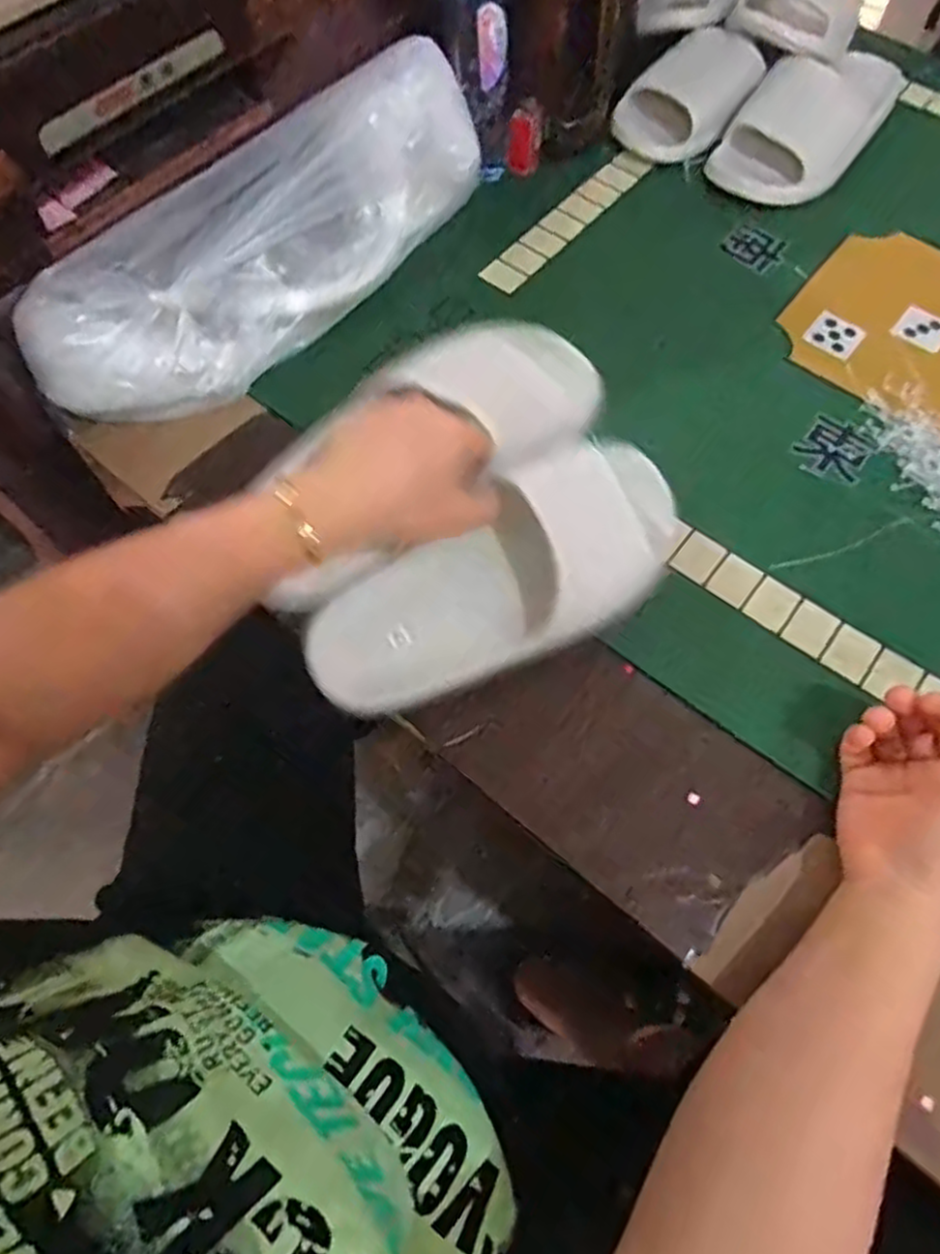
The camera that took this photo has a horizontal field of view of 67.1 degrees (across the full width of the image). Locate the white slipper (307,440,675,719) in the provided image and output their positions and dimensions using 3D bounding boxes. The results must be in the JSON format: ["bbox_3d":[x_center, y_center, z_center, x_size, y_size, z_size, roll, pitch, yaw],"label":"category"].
[{"bbox_3d":[0.020,-0.032,0.458,0.260,0.062,0.119,-30,95,-7],"label":"white slipper"}]

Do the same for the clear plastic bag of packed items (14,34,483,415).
[{"bbox_3d":[-0.152,-0.307,0.579,0.080,0.112,0.422,40,74,18],"label":"clear plastic bag of packed items"}]

